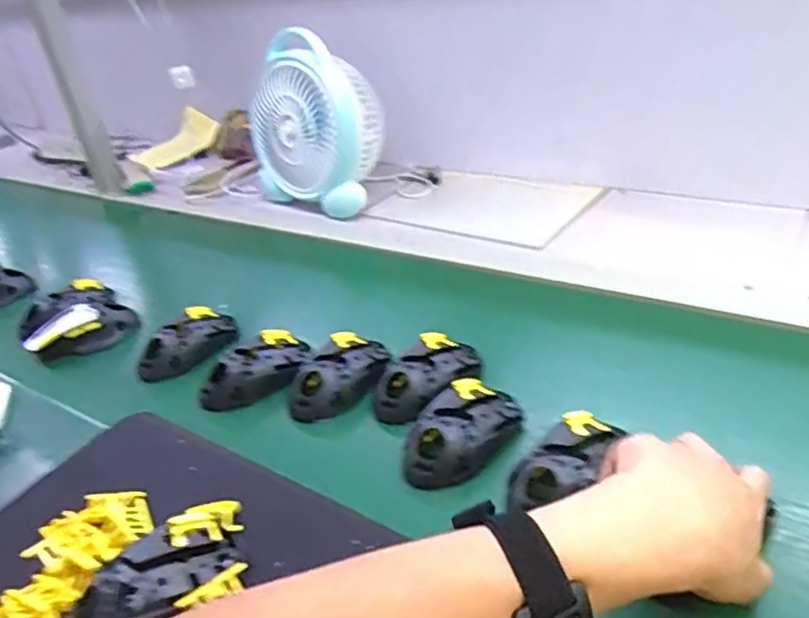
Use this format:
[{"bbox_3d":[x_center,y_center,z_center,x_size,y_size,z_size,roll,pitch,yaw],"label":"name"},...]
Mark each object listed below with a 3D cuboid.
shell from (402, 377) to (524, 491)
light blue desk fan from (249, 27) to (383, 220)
[{"bbox_3d":[0.045,0.101,0.535,0.118,0.041,0.066,-32,39,-32],"label":"shell"},{"bbox_3d":[-0.129,-0.274,0.995,0.139,0.242,0.209,-28,37,-28],"label":"light blue desk fan"}]

